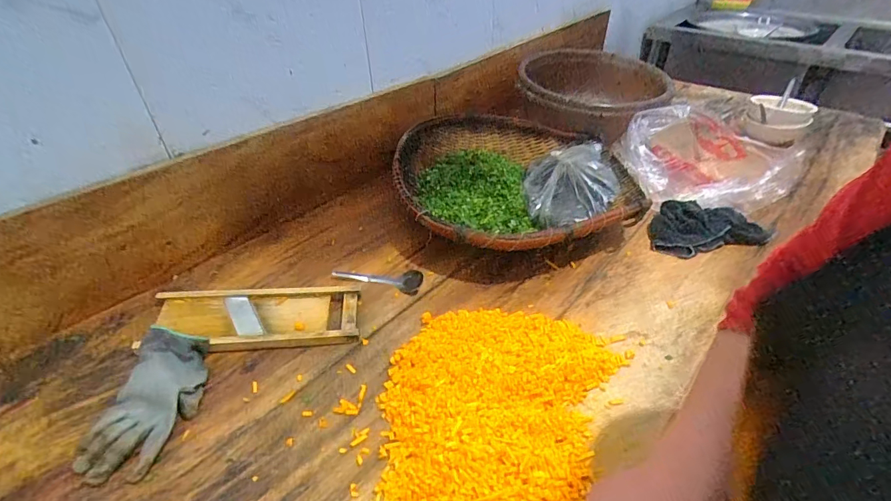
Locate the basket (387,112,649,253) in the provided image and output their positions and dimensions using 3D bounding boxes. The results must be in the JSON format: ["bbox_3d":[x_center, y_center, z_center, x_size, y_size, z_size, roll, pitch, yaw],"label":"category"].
[{"bbox_3d":[0.137,-0.146,0.875,0.448,0.128,0.477,-1,39,1],"label":"basket"}]

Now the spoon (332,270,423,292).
[{"bbox_3d":[-0.111,0.040,0.744,0.153,0.023,0.051,7,40,11],"label":"spoon"}]

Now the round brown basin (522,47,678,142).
[{"bbox_3d":[0.389,-0.398,1.108,0.379,0.150,0.370,-1,39,1],"label":"round brown basin"}]

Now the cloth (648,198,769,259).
[{"bbox_3d":[0.476,-0.052,0.816,0.194,0.030,0.151,-6,39,-5],"label":"cloth"}]

